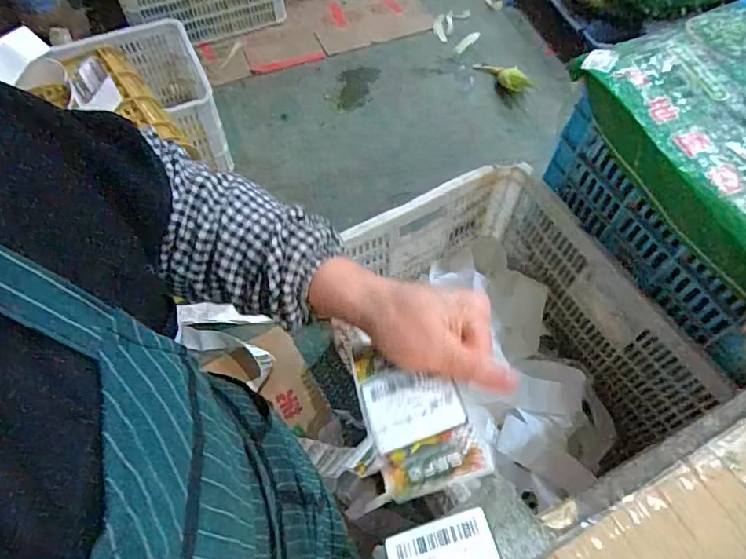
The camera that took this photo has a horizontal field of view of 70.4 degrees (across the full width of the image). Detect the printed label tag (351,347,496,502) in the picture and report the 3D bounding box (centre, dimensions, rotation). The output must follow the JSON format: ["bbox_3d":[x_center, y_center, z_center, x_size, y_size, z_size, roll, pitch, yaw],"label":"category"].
[{"bbox_3d":[0.026,0.081,0.332,0.063,0.011,0.098,-26,64,12],"label":"printed label tag"}]

